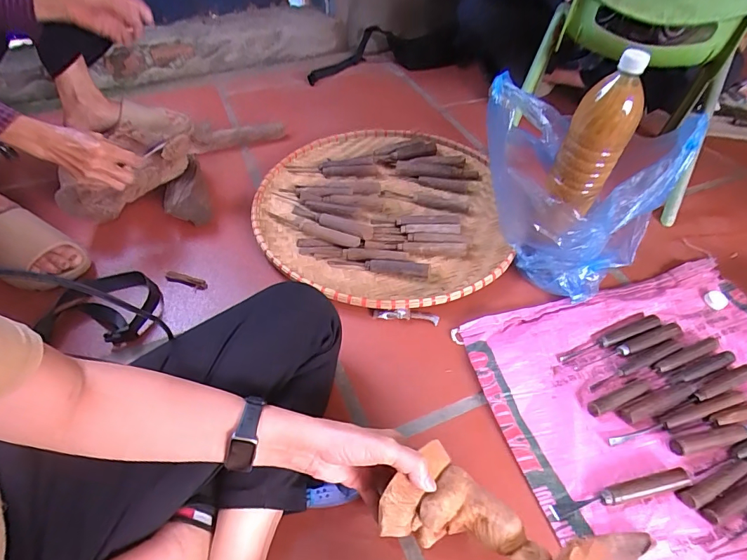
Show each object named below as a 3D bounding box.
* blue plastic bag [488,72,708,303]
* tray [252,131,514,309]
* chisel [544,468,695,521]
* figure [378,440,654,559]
[{"bbox_3d":[0.303,-0.154,0.679,0.274,0.267,0.216,30,53,22],"label":"blue plastic bag"},{"bbox_3d":[0.013,-0.157,0.831,0.467,0.049,0.522,5,48,2],"label":"tray"},{"bbox_3d":[0.294,0.252,0.493,0.179,0.014,0.020,-8,49,-10],"label":"chisel"},{"bbox_3d":[0.108,0.226,0.380,0.192,0.084,0.096,17,49,17],"label":"figure"}]

